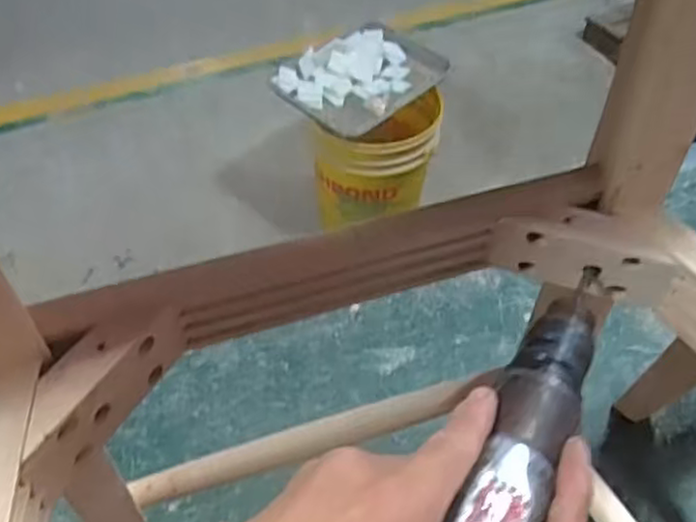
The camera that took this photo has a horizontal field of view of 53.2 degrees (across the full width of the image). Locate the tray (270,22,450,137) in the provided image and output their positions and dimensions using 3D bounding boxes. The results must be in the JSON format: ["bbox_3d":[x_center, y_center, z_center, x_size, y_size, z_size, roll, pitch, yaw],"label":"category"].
[{"bbox_3d":[0.035,-0.450,1.697,0.281,0.054,0.402,36,58,24],"label":"tray"}]

